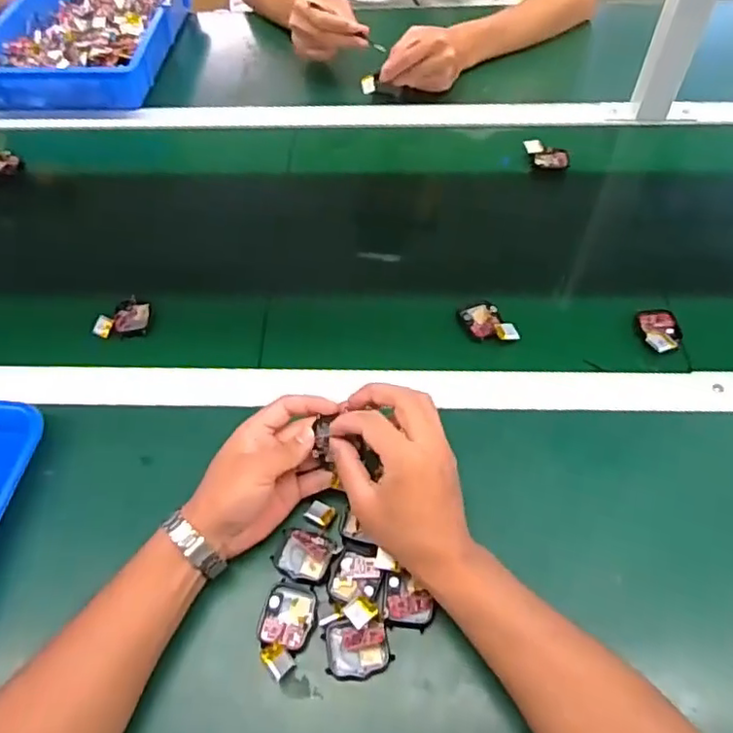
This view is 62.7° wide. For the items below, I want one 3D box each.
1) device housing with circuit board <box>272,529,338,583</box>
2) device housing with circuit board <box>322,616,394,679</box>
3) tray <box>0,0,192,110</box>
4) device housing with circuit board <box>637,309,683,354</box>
[{"bbox_3d":[-0.050,0.147,0.470,0.043,0.015,0.036,20,59,15],"label":"device housing with circuit board"},{"bbox_3d":[-0.007,0.201,0.431,0.045,0.017,0.038,-8,56,-3],"label":"device housing with circuit board"},{"bbox_3d":[-0.404,-0.507,0.892,0.241,0.052,0.373,4,56,5],"label":"tray"},{"bbox_3d":[0.288,-0.036,0.587,0.038,0.009,0.053,-2,56,1],"label":"device housing with circuit board"}]

